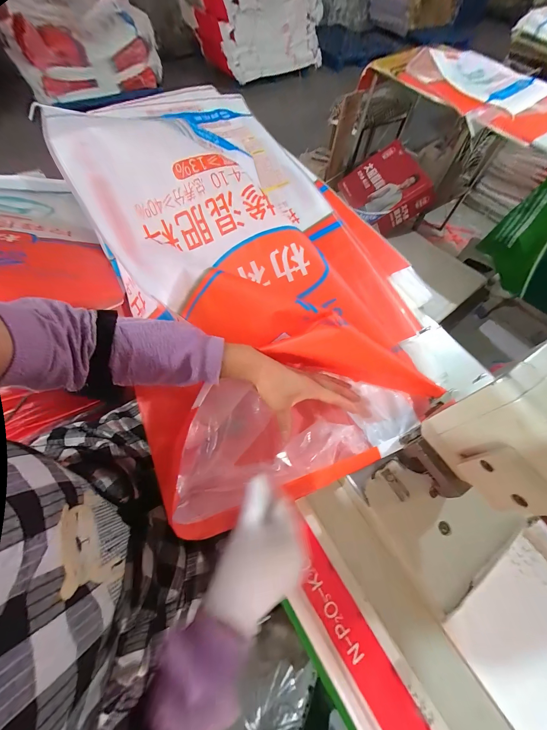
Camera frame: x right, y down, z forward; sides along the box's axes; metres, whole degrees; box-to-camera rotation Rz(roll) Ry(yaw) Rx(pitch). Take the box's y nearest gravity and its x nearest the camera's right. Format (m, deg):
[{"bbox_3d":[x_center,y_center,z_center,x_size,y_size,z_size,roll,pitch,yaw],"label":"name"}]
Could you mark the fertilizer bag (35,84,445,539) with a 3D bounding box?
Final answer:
[{"bbox_3d":[-0.068,-0.115,0.438,0.373,0.206,0.613,-23,66,-14],"label":"fertilizer bag"}]

